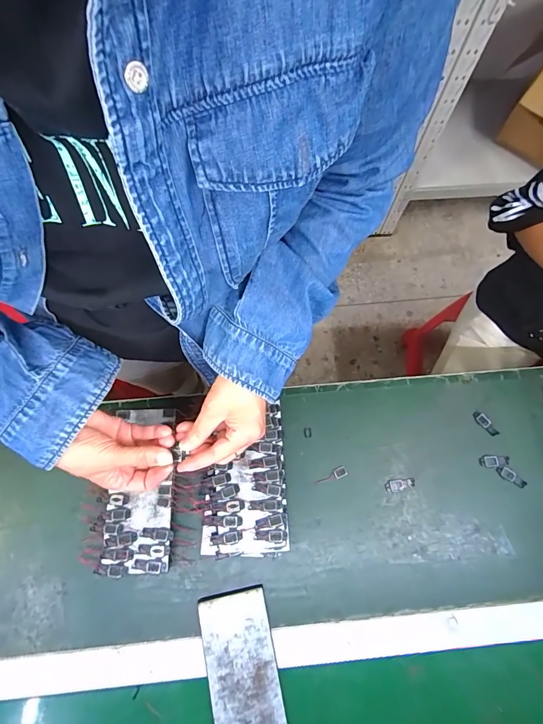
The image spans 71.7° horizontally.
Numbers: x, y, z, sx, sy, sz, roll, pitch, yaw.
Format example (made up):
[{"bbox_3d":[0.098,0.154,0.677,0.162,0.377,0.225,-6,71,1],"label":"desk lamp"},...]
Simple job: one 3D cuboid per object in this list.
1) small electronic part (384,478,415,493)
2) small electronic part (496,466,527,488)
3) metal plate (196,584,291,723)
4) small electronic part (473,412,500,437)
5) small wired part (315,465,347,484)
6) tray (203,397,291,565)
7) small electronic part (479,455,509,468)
[{"bbox_3d":[0.176,0.168,0.513,0.040,0.004,0.017,-7,70,-4],"label":"small electronic part"},{"bbox_3d":[0.331,0.159,0.518,0.040,0.004,0.015,37,73,12],"label":"small electronic part"},{"bbox_3d":[-0.030,0.378,0.432,0.083,0.011,0.200,-12,70,-6],"label":"metal plate"},{"bbox_3d":[0.308,0.089,0.540,0.016,0.004,0.039,-27,73,-11],"label":"small electronic part"},{"bbox_3d":[0.081,0.157,0.515,0.046,0.005,0.014,-22,72,-9],"label":"small wired part"},{"bbox_3d":[-0.038,0.156,0.492,0.107,0.045,0.175,-3,70,-2],"label":"tray"},{"bbox_3d":[0.310,0.139,0.524,0.039,0.005,0.016,0,70,-1],"label":"small electronic part"}]

